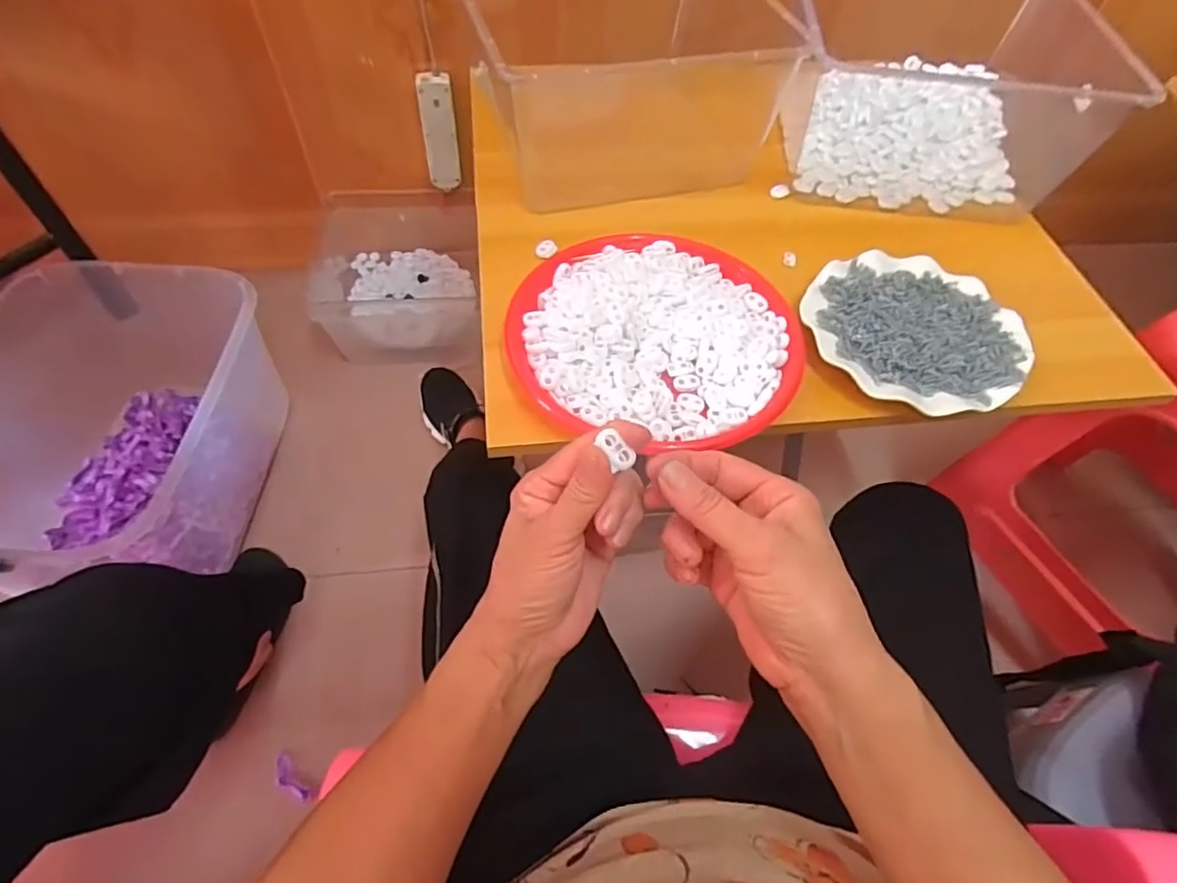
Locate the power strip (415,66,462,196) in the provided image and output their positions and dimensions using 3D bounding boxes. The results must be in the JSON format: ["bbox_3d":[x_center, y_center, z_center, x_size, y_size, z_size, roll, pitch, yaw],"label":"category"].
[{"bbox_3d":[-0.252,-0.525,1.050,0.058,0.195,0.030,-11,58,-10],"label":"power strip"}]

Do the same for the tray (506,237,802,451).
[{"bbox_3d":[0.055,-0.093,0.519,0.234,0.025,0.221,2,57,-2],"label":"tray"}]

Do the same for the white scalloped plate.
[{"bbox_3d":[0.282,-0.099,0.538,0.178,0.018,0.174,-9,58,-9],"label":"white scalloped plate"}]

